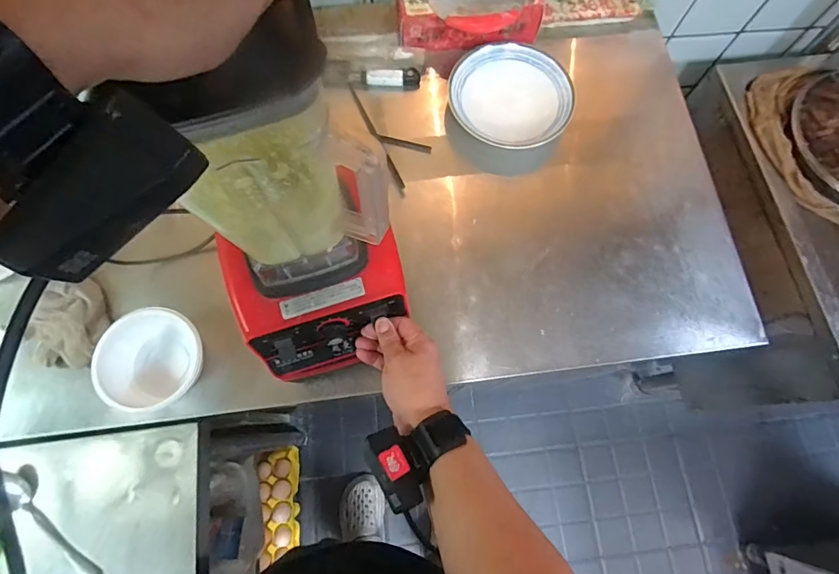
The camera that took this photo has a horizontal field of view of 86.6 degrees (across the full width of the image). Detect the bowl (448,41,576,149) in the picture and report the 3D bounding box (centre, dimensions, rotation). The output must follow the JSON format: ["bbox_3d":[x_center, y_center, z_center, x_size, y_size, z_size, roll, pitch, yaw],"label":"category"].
[{"bbox_3d":[0.147,-0.310,0.720,0.190,0.033,0.176,1,73,-2],"label":"bowl"}]

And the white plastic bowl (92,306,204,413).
[{"bbox_3d":[-0.352,0.095,0.588,0.118,0.063,0.113,1,73,-2],"label":"white plastic bowl"}]

